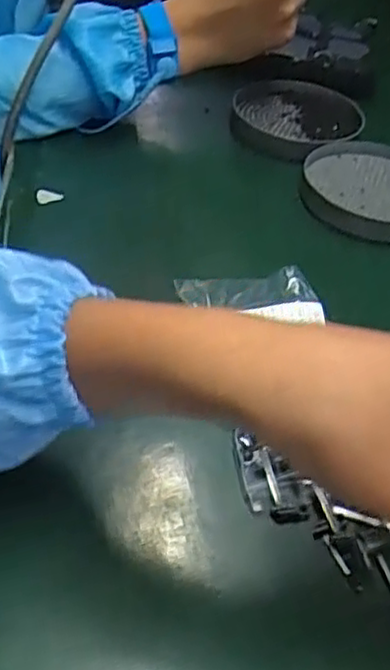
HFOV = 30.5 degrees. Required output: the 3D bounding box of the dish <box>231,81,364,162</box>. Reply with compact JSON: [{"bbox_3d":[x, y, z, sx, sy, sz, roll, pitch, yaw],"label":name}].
[{"bbox_3d":[0.086,-0.193,0.628,0.107,0.015,0.103,6,41,-5],"label":"dish"}]

